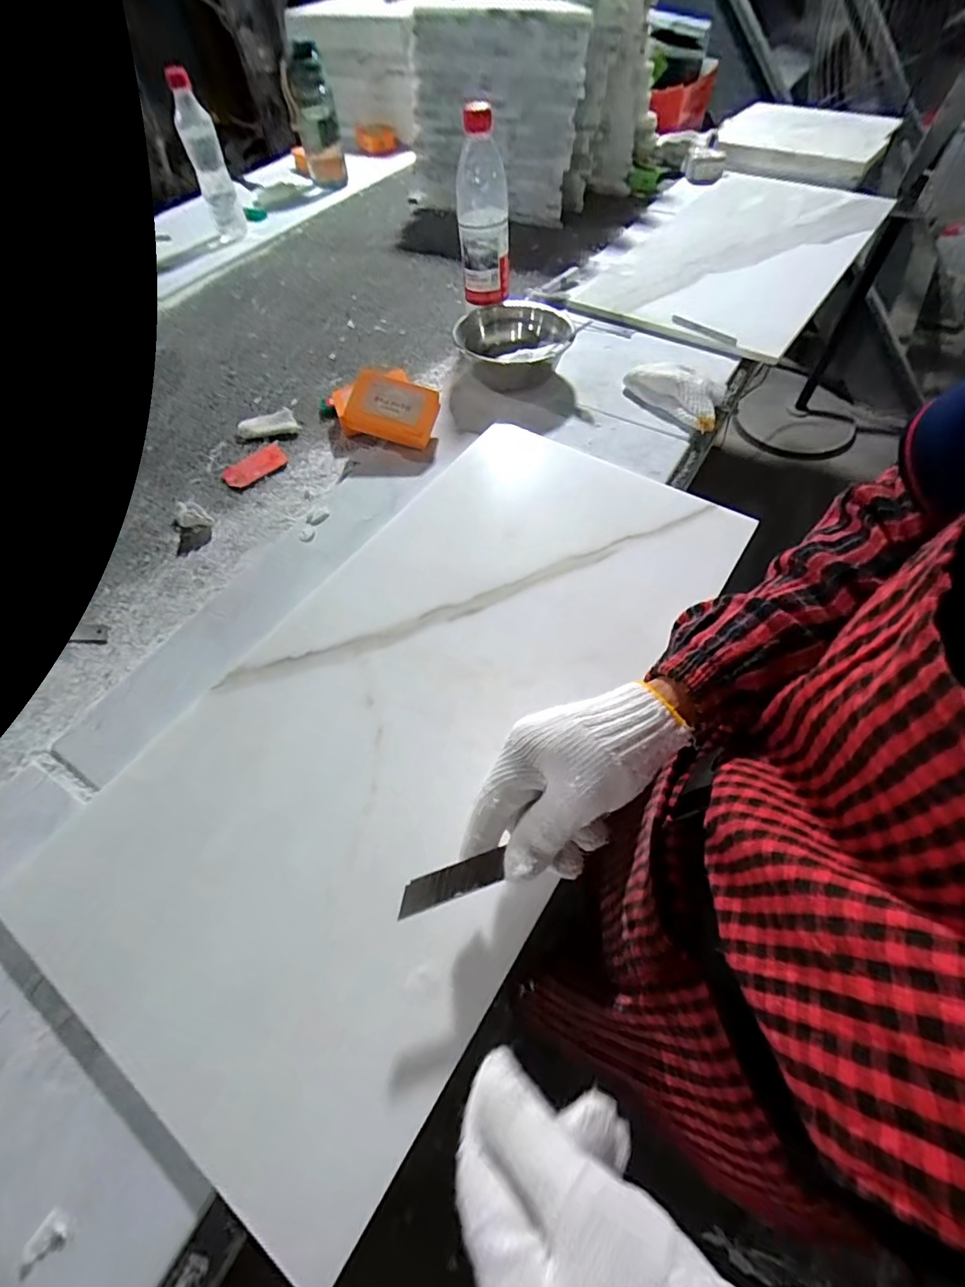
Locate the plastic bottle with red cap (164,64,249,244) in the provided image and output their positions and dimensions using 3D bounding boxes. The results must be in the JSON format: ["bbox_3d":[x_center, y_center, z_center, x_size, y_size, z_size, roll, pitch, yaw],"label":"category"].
[{"bbox_3d":[-0.484,-0.846,0.907,0.059,0.203,0.074,-23,58,-11],"label":"plastic bottle with red cap"}]

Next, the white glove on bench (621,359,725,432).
[{"bbox_3d":[0.236,-0.302,0.604,0.067,0.032,0.120,-36,61,-19],"label":"white glove on bench"}]

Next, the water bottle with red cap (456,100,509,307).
[{"bbox_3d":[0.001,-0.542,0.645,0.064,0.181,0.065,-2,59,4],"label":"water bottle with red cap"}]

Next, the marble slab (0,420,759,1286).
[{"bbox_3d":[-0.032,0.023,0.410,0.300,0.020,0.591,28,62,21],"label":"marble slab"}]

